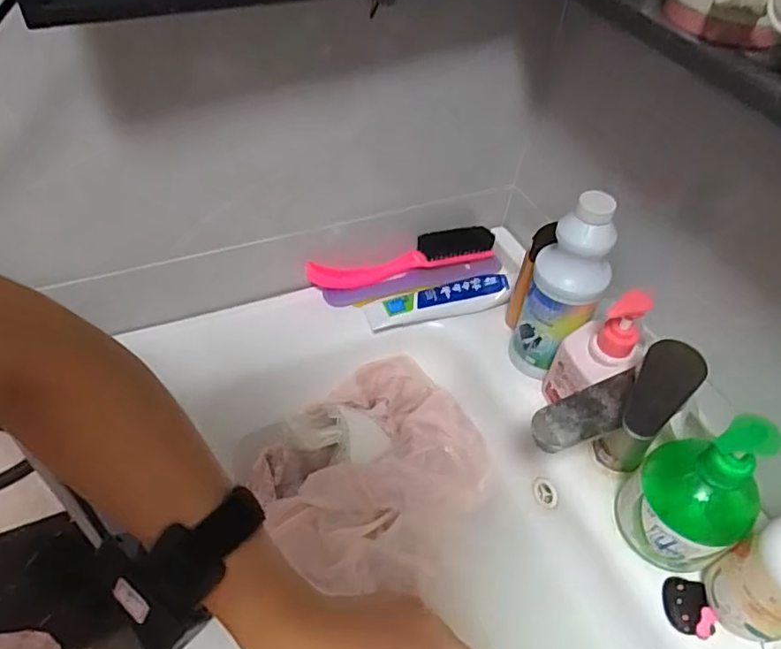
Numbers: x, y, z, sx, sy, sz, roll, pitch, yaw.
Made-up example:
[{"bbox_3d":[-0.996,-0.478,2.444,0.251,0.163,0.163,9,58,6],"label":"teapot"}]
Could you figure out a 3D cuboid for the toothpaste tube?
[{"bbox_3d":[0.053,-0.024,0.621,0.153,0.035,0.032,-6,49,-11],"label":"toothpaste tube"}]

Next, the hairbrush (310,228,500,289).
[{"bbox_3d":[0.011,-0.079,0.663,0.222,0.028,0.055,-12,50,-16],"label":"hairbrush"}]

